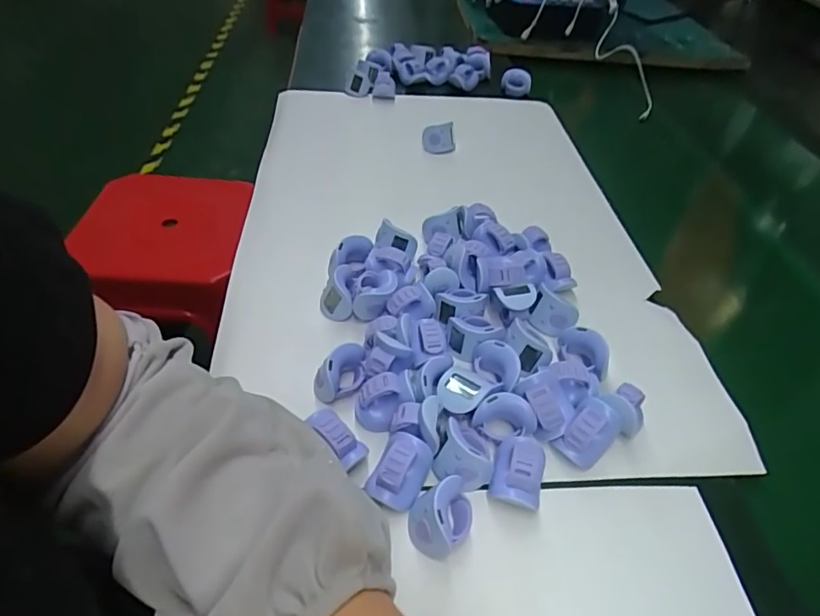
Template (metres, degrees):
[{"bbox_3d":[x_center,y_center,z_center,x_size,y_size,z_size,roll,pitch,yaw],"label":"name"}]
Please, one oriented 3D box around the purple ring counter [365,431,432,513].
[{"bbox_3d":[-0.005,0.094,0.305,0.027,0.025,0.039,23,47,16],"label":"purple ring counter"}]

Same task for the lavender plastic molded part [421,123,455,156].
[{"bbox_3d":[0.033,-0.194,0.608,0.036,0.038,0.015,-3,61,3],"label":"lavender plastic molded part"}]

